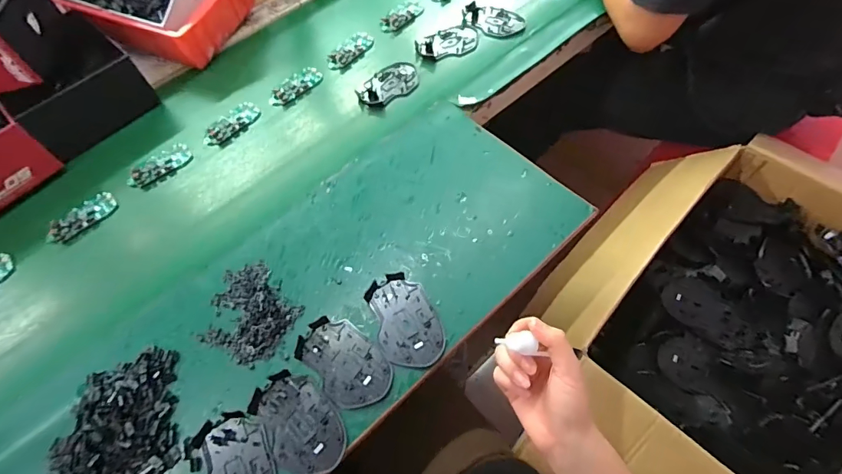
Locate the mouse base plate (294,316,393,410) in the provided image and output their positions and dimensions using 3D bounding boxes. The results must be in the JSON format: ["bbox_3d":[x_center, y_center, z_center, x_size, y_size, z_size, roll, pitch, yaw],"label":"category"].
[{"bbox_3d":[-0.087,0.142,0.486,0.115,0.007,0.071,40,71,22],"label":"mouse base plate"}]

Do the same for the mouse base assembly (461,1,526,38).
[{"bbox_3d":[0.133,-0.400,0.785,0.115,0.011,0.084,15,64,12],"label":"mouse base assembly"}]

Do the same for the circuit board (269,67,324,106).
[{"bbox_3d":[-0.216,-0.259,0.734,0.100,0.011,0.040,-39,66,-16],"label":"circuit board"}]

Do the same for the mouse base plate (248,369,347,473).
[{"bbox_3d":[-0.130,0.198,0.458,0.075,0.006,0.115,-33,64,-13],"label":"mouse base plate"}]

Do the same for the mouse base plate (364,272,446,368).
[{"bbox_3d":[-0.017,0.097,0.507,0.072,0.007,0.114,-21,62,-7],"label":"mouse base plate"}]

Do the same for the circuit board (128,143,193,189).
[{"bbox_3d":[-0.406,-0.110,0.662,0.096,0.011,0.051,-40,66,-16],"label":"circuit board"}]

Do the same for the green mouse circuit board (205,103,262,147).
[{"bbox_3d":[-0.310,-0.186,0.700,0.047,0.009,0.100,32,68,20],"label":"green mouse circuit board"}]

